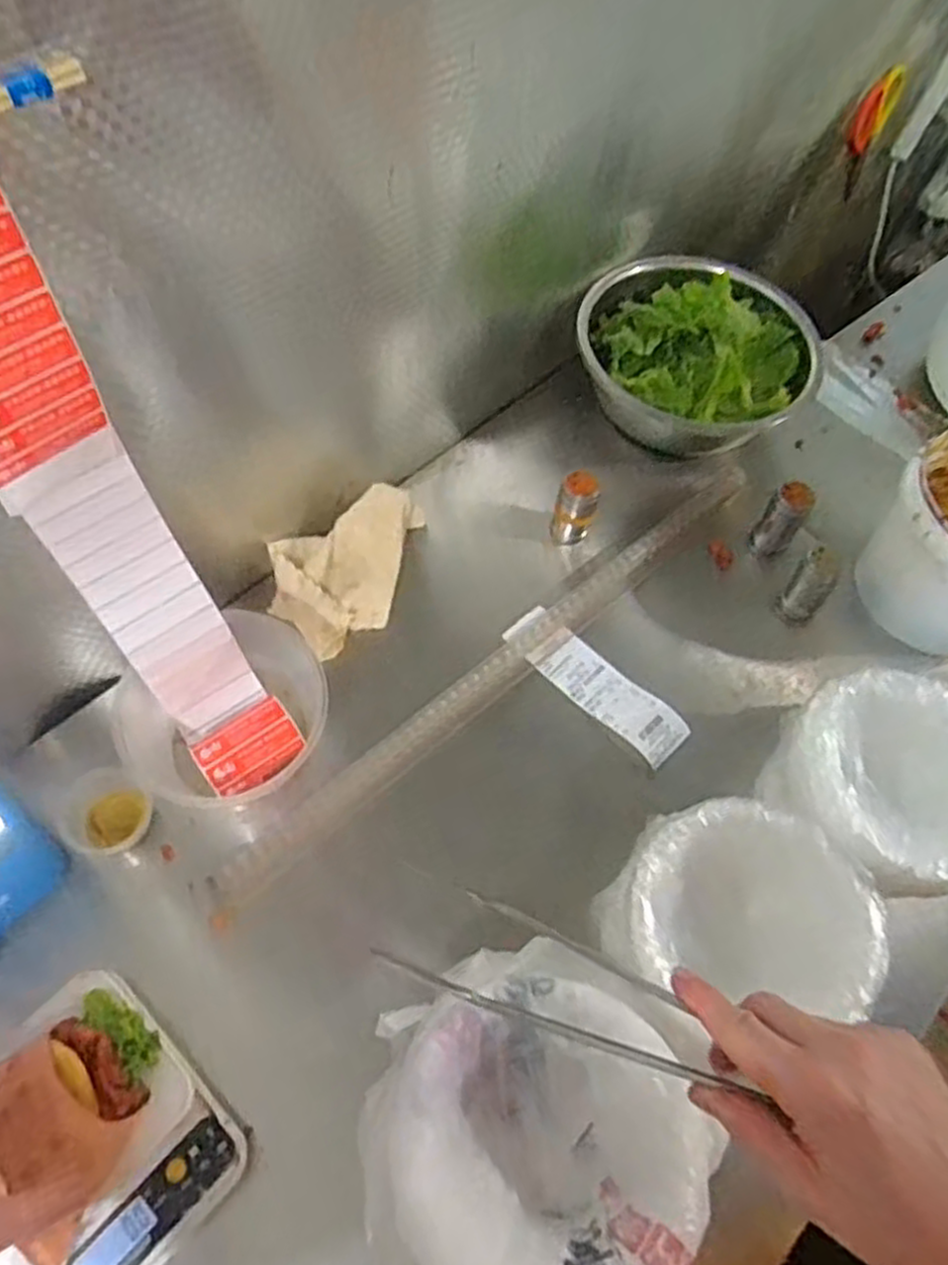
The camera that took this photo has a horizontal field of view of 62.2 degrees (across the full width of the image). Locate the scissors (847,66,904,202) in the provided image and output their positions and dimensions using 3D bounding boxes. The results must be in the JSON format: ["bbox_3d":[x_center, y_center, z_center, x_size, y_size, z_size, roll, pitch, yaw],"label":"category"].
[{"bbox_3d":[0.509,-0.648,1.034,0.072,0.181,0.007,-27,69,-14],"label":"scissors"}]

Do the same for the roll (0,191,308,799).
[{"bbox_3d":[-0.221,-0.055,0.527,0.115,0.472,0.203,-33,68,-20],"label":"roll"}]

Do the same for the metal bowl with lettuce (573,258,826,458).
[{"bbox_3d":[0.252,-0.316,0.905,0.263,0.080,0.228,-20,82,-6],"label":"metal bowl with lettuce"}]

